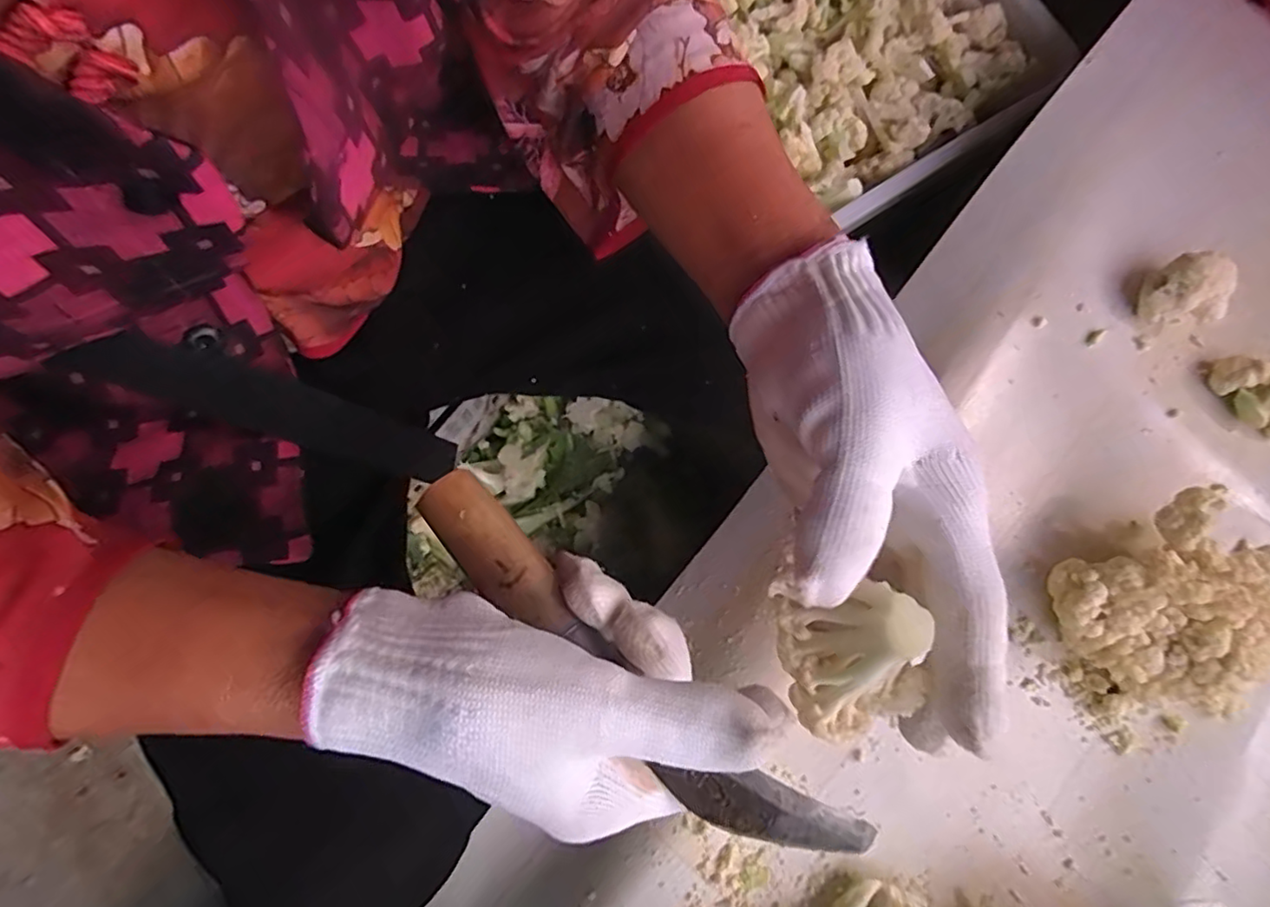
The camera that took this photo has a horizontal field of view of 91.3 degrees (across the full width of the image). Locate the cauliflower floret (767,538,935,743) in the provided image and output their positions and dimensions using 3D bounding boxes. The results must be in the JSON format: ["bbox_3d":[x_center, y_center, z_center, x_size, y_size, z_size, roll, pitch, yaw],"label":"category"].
[{"bbox_3d":[0.075,0.068,0.215,0.041,0.035,0.058,-8,75,-3],"label":"cauliflower floret"}]

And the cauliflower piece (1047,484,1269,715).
[{"bbox_3d":[0.344,0.102,0.396,0.135,0.072,0.127,-28,82,-7],"label":"cauliflower piece"}]

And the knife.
[{"bbox_3d":[-0.003,0.081,0.229,0.201,0.020,0.033,43,78,4],"label":"knife"}]

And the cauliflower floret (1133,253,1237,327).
[{"bbox_3d":[0.388,-0.113,0.439,0.046,0.040,0.047,18,79,1],"label":"cauliflower floret"}]

